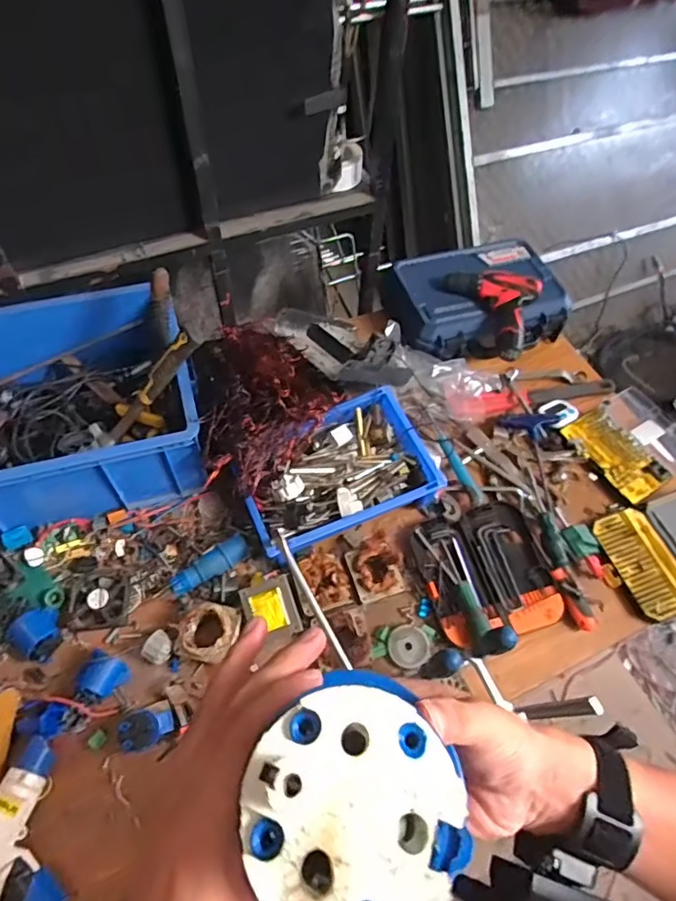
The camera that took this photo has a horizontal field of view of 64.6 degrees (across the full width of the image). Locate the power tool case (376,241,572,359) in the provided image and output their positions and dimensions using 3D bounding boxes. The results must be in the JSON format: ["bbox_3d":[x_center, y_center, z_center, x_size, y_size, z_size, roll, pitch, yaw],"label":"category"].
[{"bbox_3d":[0.294,-0.316,1.124,0.359,0.101,0.296,-12,58,-11],"label":"power tool case"}]

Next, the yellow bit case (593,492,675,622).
[{"bbox_3d":[0.560,0.176,0.910,0.242,0.031,0.178,-15,59,-13],"label":"yellow bit case"}]

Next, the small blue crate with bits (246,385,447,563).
[{"bbox_3d":[-0.005,0.043,0.909,0.314,0.097,0.208,-21,60,-16],"label":"small blue crate with bits"}]

